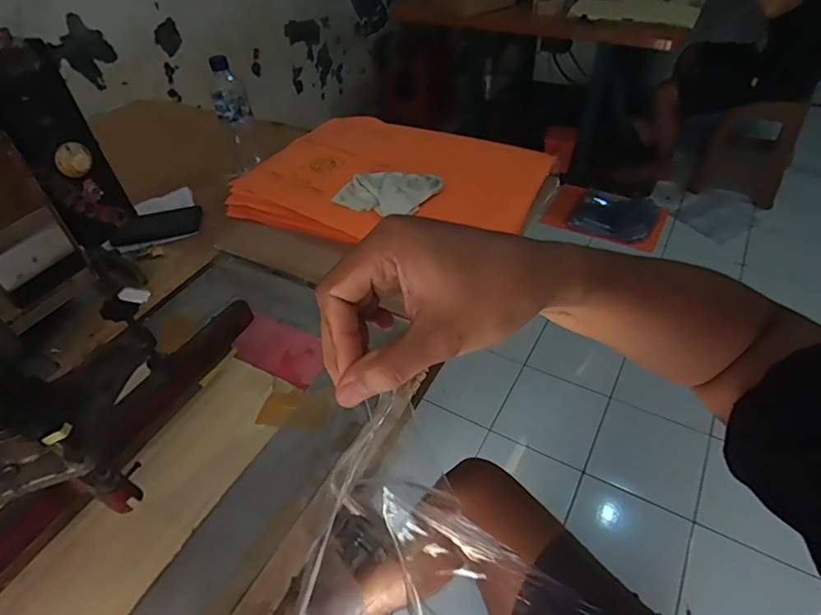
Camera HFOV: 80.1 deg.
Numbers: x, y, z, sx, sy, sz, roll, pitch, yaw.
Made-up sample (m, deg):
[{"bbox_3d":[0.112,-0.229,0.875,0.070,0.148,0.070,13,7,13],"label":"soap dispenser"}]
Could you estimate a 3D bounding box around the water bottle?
[{"bbox_3d":[-0.342,-0.376,0.965,0.066,0.208,0.064,-9,45,-4],"label":"water bottle"}]

